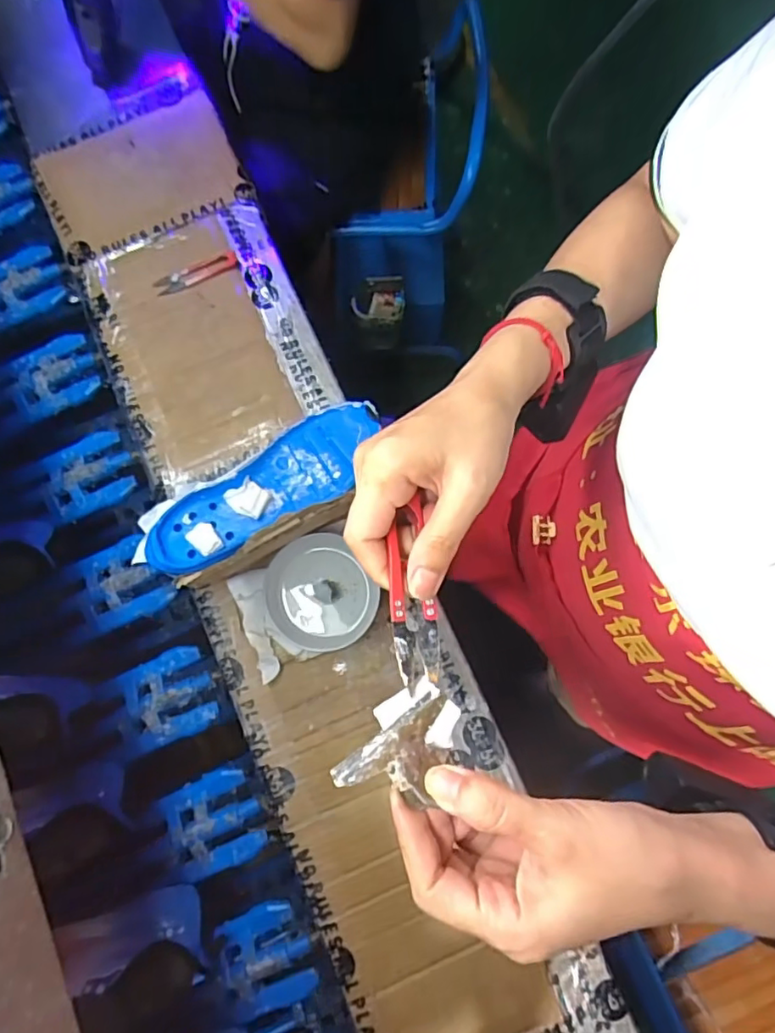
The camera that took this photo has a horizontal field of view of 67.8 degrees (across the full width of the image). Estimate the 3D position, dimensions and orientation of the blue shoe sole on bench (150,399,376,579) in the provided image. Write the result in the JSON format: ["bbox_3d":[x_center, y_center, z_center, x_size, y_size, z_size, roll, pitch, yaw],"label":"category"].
[{"bbox_3d":[-0.118,-0.031,0.572,0.251,0.030,0.080,-33,82,-8],"label":"blue shoe sole on bench"}]

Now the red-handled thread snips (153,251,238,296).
[{"bbox_3d":[-0.230,-0.293,0.694,0.103,0.008,0.021,-19,81,-6],"label":"red-handled thread snips"}]

